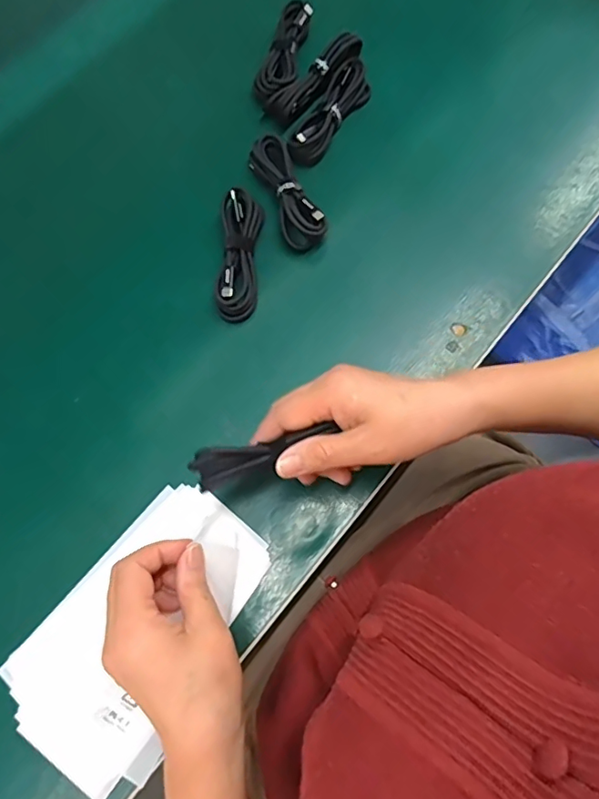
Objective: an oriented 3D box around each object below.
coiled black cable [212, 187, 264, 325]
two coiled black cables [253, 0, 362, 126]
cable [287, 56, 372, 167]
[{"bbox_3d":[-0.050,-0.117,0.432,0.032,0.023,0.105,2,73,0],"label":"coiled black cable"},{"bbox_3d":[-0.009,-0.317,0.483,0.092,0.019,0.106,43,77,12],"label":"two coiled black cables"},{"bbox_3d":[0.028,-0.257,0.475,0.032,0.020,0.113,30,75,9],"label":"cable"}]

